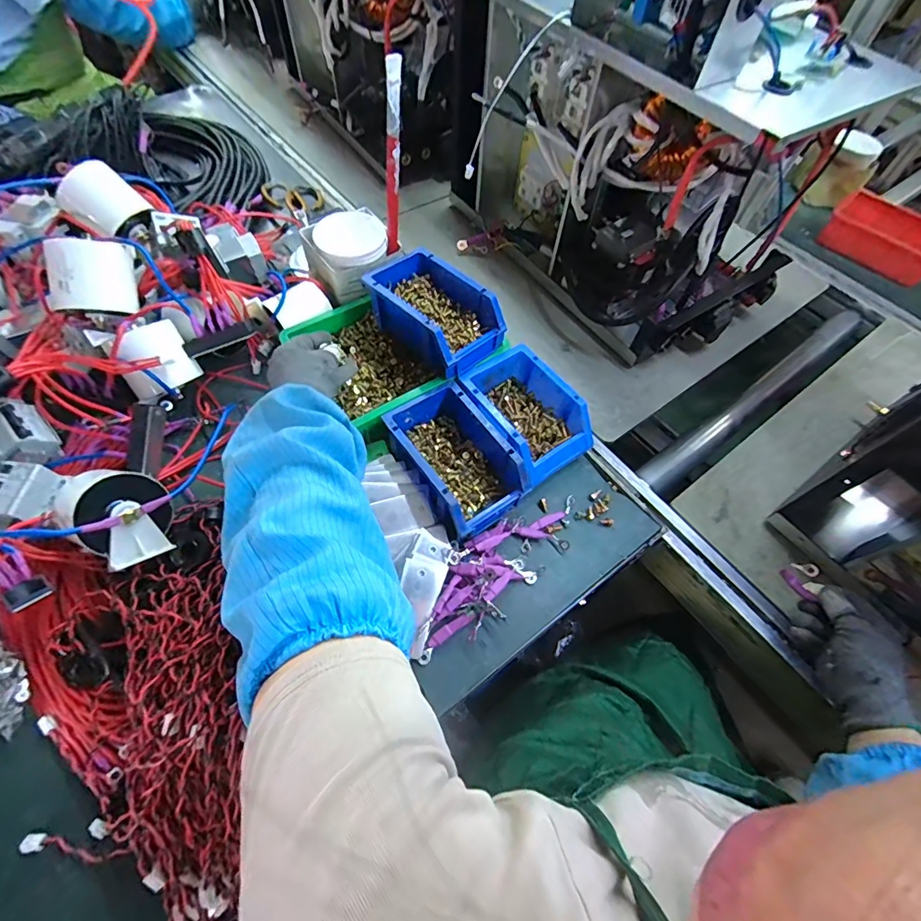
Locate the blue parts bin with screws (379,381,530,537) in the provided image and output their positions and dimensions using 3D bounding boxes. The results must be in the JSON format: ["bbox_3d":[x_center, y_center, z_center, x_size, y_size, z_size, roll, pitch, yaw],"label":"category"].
[{"bbox_3d":[-0.007,-0.002,0.528,0.103,0.070,0.169,-31,67,-20],"label":"blue parts bin with screws"}]

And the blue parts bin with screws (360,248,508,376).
[{"bbox_3d":[-0.039,-0.185,0.570,0.106,0.072,0.175,-39,70,-23],"label":"blue parts bin with screws"}]

